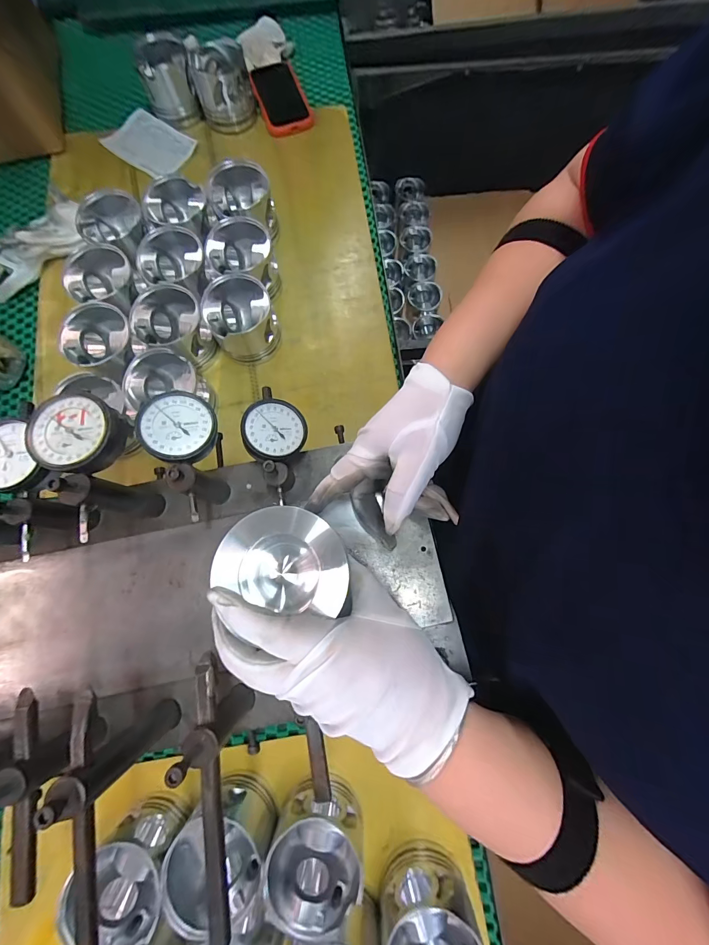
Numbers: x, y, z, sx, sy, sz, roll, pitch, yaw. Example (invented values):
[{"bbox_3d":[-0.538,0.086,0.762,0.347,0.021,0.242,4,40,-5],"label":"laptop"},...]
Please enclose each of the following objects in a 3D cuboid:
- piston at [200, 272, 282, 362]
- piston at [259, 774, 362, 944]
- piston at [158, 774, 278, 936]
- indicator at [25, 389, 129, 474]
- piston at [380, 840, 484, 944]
[{"bbox_3d":[-0.154,-0.211,0.482,0.089,0.087,0.092,0,76,1],"label":"piston"},{"bbox_3d":[-0.036,0.357,0.336,0.087,0.059,0.090,0,76,1],"label":"piston"},{"bbox_3d":[-0.126,0.361,0.337,0.084,0.066,0.090,11,77,4],"label":"piston"},{"bbox_3d":[-0.192,-0.026,0.243,0.055,0.021,0.053,0,76,1],"label":"indicator"},{"bbox_3d":[0.066,0.416,0.325,0.085,0.075,0.088,0,76,1],"label":"piston"}]

